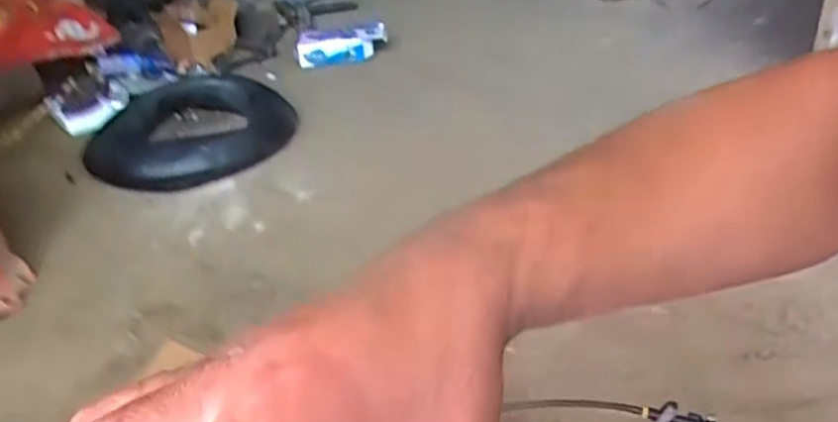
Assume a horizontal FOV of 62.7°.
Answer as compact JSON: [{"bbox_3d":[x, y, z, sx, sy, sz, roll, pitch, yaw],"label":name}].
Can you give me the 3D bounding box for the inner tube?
[{"bbox_3d":[-0.539,-0.194,1.559,0.478,0.090,0.461,-6,32,0],"label":"inner tube"}]

